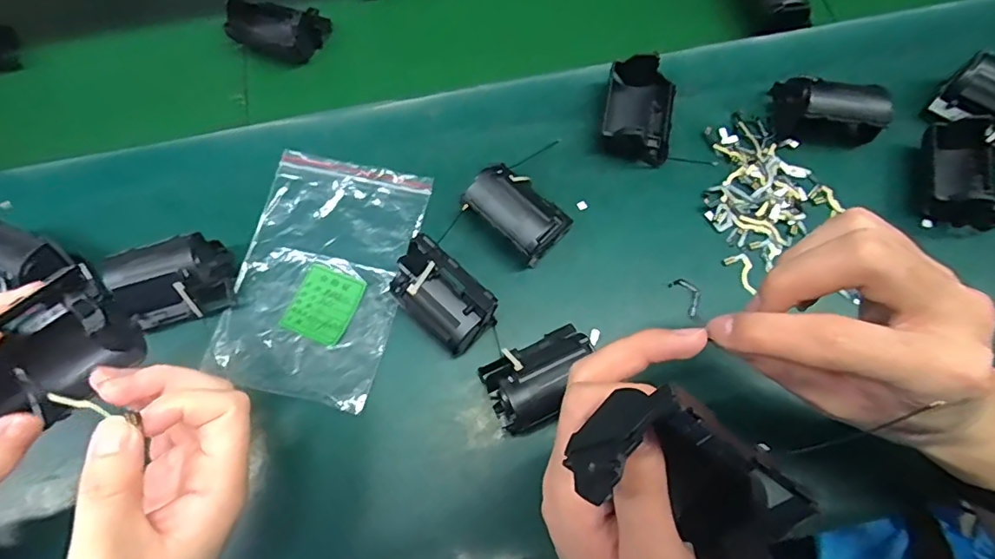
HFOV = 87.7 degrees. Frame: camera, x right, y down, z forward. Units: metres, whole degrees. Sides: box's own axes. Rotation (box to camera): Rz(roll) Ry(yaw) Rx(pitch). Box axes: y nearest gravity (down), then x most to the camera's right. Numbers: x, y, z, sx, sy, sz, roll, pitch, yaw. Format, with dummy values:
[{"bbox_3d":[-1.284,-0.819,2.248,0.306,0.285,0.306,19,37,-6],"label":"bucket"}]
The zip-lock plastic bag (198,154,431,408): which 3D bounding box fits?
[{"bbox_3d":[-0.125,-0.005,0.370,0.114,0.010,0.172,13,72,5],"label":"zip-lock plastic bag"}]

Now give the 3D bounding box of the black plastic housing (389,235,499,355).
[{"bbox_3d":[-0.037,0.013,0.342,0.069,0.047,0.042,42,77,14],"label":"black plastic housing"}]

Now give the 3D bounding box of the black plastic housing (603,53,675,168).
[{"bbox_3d":[0.108,-0.128,0.393,0.053,0.037,0.078,9,72,4],"label":"black plastic housing"}]

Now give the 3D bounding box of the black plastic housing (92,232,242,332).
[{"bbox_3d":[-0.219,0.002,0.349,0.071,0.041,0.049,-17,72,-5],"label":"black plastic housing"}]

